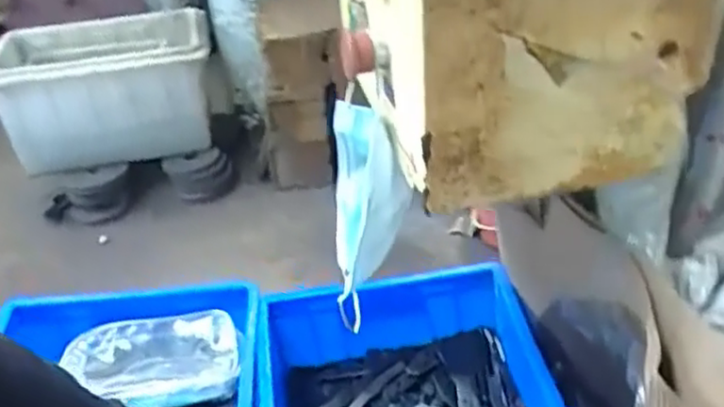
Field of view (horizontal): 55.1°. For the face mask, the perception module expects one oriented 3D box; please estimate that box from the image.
[{"bbox_3d":[0.006,-0.001,0.590,0.066,0.150,0.120,-4,35,1],"label":"face mask"}]

